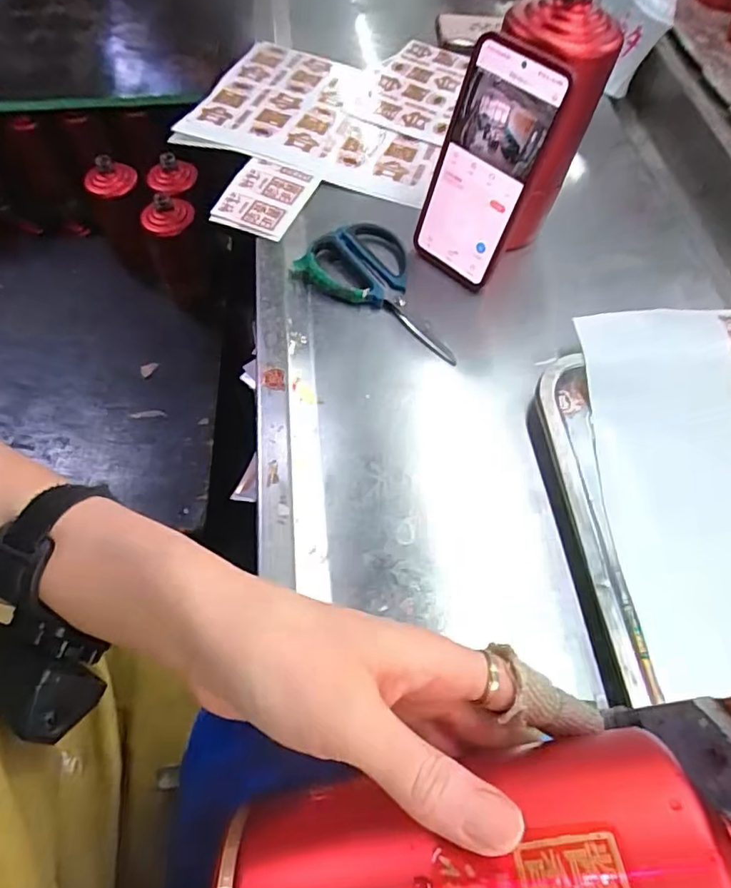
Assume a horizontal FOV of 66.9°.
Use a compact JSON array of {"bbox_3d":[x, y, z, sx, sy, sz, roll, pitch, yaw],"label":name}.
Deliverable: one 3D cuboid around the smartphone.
[{"bbox_3d":[0.093,-0.212,0.439,0.017,0.167,0.080,-30,63,-36],"label":"smartphone"}]

